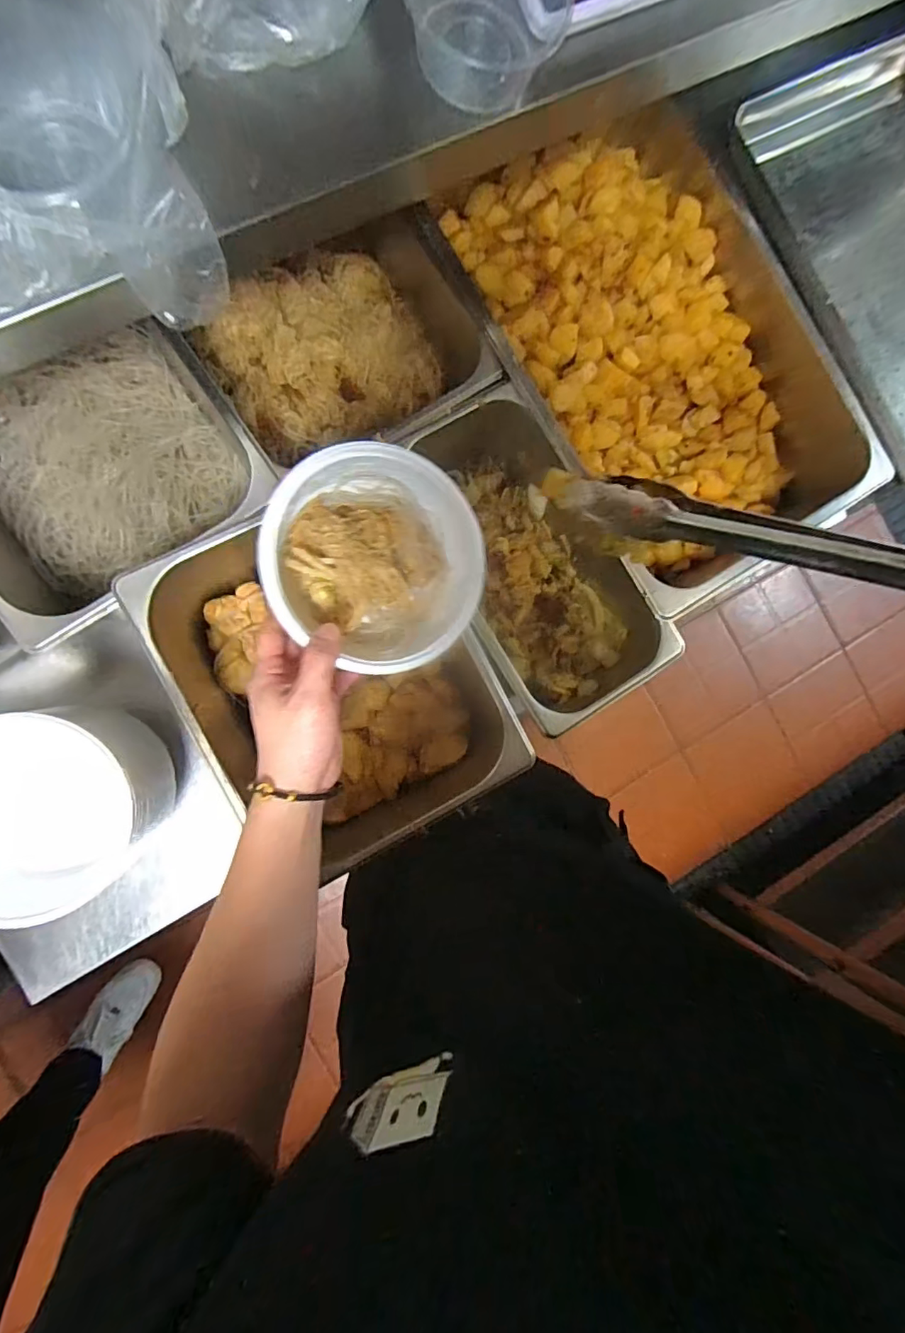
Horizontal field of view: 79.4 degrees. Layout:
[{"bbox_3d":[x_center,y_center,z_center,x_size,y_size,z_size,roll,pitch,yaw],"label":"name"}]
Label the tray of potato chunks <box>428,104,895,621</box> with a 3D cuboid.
[{"bbox_3d":[0.223,-0.351,0.600,0.328,0.114,0.506,-24,92,-8],"label":"tray of potato chunks"}]

